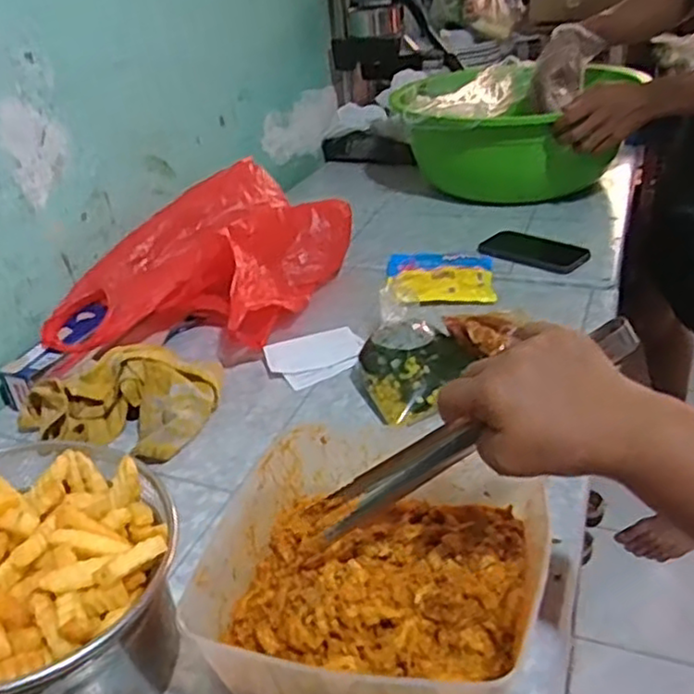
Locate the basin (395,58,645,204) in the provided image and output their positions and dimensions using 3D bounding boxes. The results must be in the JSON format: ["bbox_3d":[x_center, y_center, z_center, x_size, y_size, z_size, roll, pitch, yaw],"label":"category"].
[{"bbox_3d":[0.278,-0.378,1.231,0.368,0.175,0.419,22,40,38],"label":"basin"}]

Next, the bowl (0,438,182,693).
[{"bbox_3d":[-0.192,0.168,0.442,0.172,0.139,0.160,-5,31,3],"label":"bowl"}]

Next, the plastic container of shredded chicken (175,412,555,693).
[{"bbox_3d":[0.028,0.152,0.472,0.207,0.091,0.211,4,32,18],"label":"plastic container of shredded chicken"}]

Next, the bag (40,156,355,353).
[{"bbox_3d":[-0.179,-0.101,0.884,0.253,0.145,0.381,8,33,22],"label":"bag"}]

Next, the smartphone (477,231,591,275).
[{"bbox_3d":[0.270,-0.139,0.994,0.145,0.014,0.085,23,41,39],"label":"smartphone"}]

